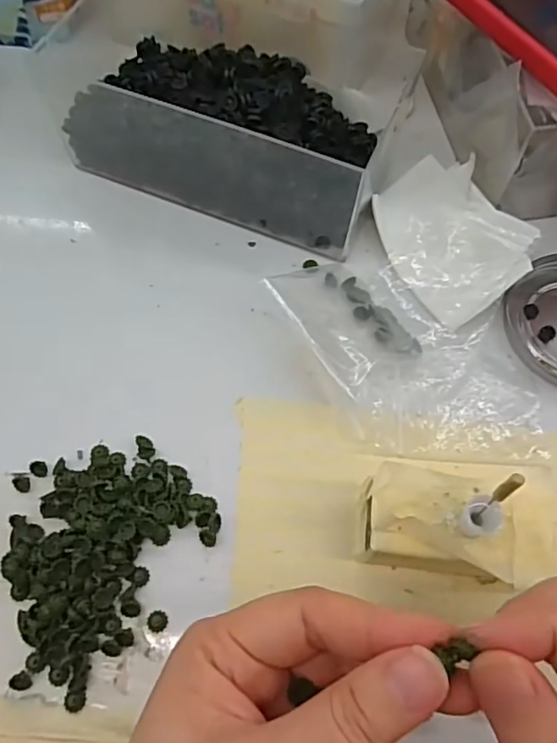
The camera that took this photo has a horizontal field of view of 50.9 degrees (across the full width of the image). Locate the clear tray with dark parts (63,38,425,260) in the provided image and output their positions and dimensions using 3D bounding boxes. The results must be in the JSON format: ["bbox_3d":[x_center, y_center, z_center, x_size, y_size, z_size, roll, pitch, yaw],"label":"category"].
[{"bbox_3d":[-0.026,-0.135,0.324,0.166,0.055,0.093,18,66,7],"label":"clear tray with dark parts"}]

